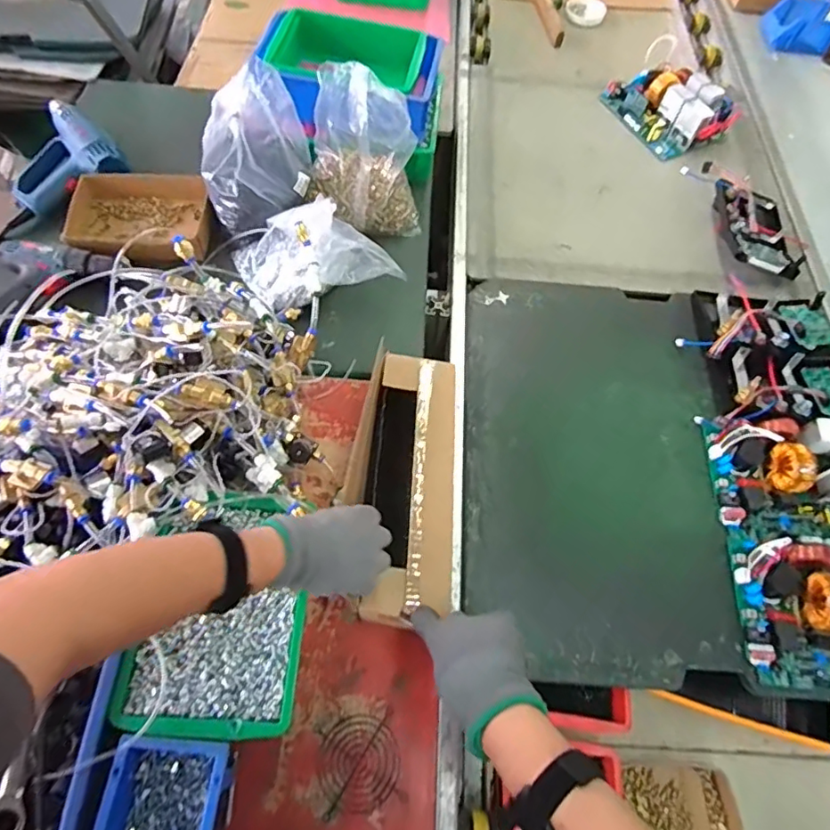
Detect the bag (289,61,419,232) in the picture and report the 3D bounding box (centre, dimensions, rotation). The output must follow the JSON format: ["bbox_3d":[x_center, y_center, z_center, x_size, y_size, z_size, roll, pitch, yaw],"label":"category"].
[{"bbox_3d":[-0.083,-0.415,0.886,0.179,0.202,0.159,5,63,-1],"label":"bag"}]

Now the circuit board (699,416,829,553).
[{"bbox_3d":[0.528,0.092,0.713,0.238,0.063,0.194,2,63,-2],"label":"circuit board"}]

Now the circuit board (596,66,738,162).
[{"bbox_3d":[0.516,-0.630,1.108,0.169,0.078,0.231,-22,66,-14],"label":"circuit board"}]

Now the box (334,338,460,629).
[{"bbox_3d":[-0.010,0.064,0.628,0.127,0.050,0.319,-1,62,-1],"label":"box"}]

